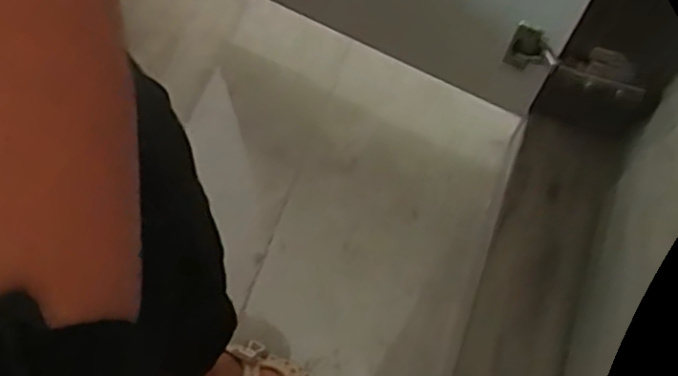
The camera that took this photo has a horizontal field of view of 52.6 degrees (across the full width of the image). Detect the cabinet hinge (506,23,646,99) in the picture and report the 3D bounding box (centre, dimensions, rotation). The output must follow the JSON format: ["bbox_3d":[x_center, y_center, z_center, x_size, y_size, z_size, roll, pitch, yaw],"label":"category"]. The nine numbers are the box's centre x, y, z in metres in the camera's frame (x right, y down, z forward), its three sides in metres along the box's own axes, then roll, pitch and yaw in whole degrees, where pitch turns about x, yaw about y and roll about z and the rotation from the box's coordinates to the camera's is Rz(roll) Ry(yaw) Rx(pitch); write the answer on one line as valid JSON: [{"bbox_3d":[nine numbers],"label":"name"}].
[{"bbox_3d":[0.196,-0.102,0.566,0.112,0.050,0.022,19,70,6],"label":"cabinet hinge"}]

